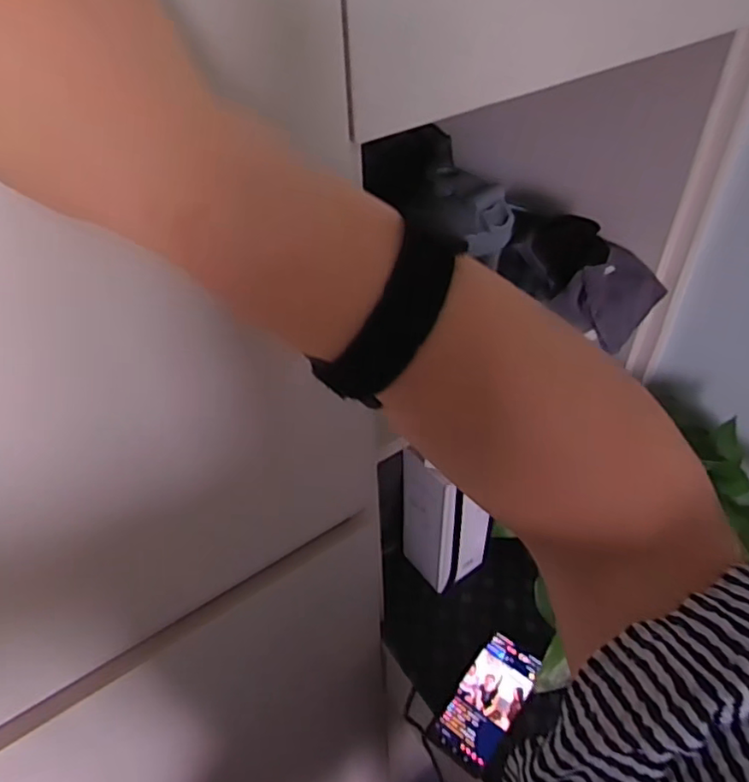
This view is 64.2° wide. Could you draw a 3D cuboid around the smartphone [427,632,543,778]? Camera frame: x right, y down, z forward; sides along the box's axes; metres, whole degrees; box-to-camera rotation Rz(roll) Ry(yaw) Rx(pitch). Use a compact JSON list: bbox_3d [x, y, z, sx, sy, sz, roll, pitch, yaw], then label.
[{"bbox_3d":[0.139,0.380,0.737,0.081,0.015,0.154,19,56,40],"label":"smartphone"}]

